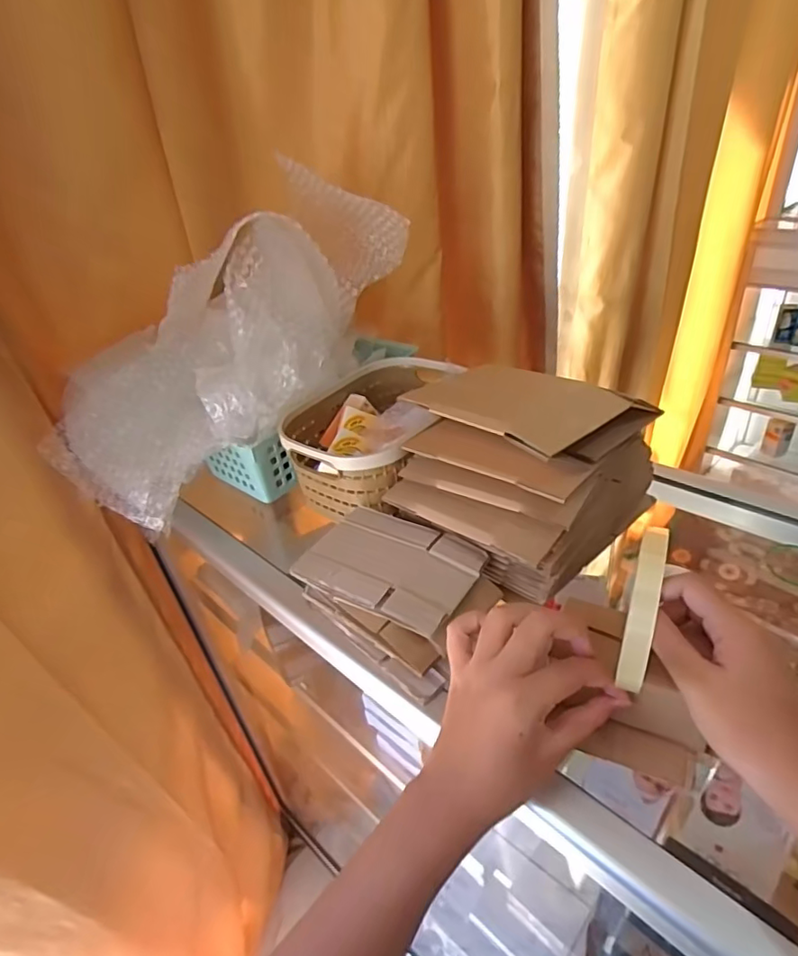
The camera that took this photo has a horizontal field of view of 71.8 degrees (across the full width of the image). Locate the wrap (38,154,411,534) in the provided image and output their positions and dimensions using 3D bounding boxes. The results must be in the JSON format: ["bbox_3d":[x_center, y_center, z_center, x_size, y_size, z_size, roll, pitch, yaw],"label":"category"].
[{"bbox_3d":[-0.169,-0.138,0.599,0.413,0.191,0.143,-45,43,-7],"label":"wrap"}]

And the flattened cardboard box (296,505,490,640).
[{"bbox_3d":[-0.010,0.072,0.474,0.150,0.013,0.097,16,40,30],"label":"flattened cardboard box"}]

